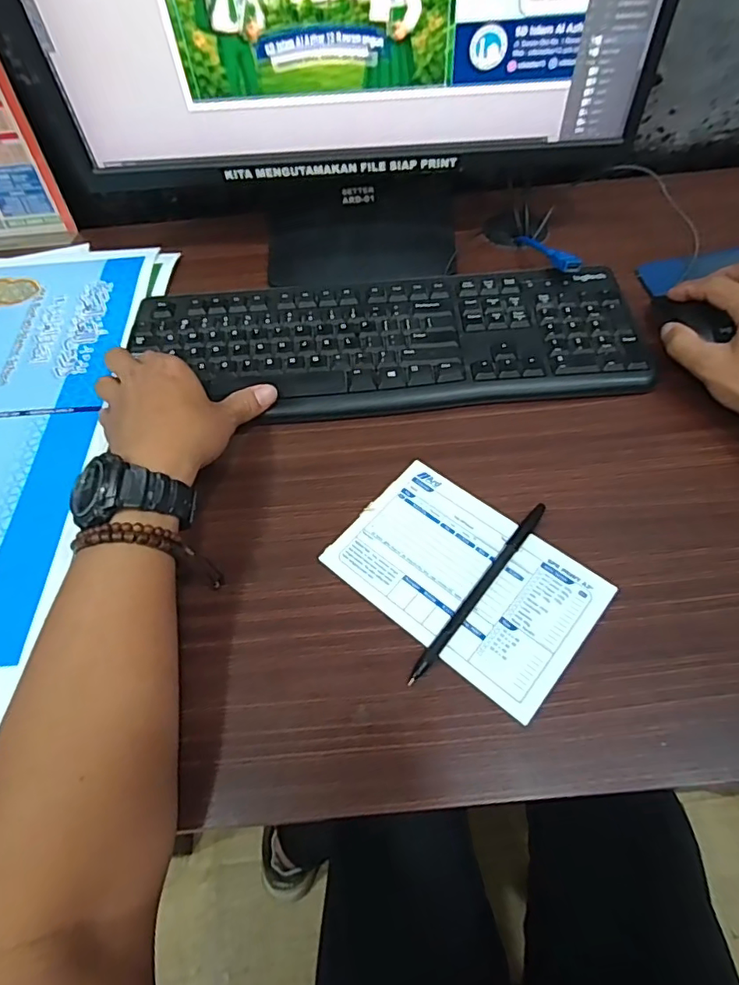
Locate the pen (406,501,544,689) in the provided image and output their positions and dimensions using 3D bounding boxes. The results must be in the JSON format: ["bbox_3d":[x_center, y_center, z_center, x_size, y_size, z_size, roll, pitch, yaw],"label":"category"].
[{"bbox_3d":[0.072,0.061,0.343,0.009,0.007,0.148,34,65,22],"label":"pen"}]

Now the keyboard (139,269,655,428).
[{"bbox_3d":[0.010,-0.132,0.464,0.423,0.019,0.155,1,58,4],"label":"keyboard"}]

